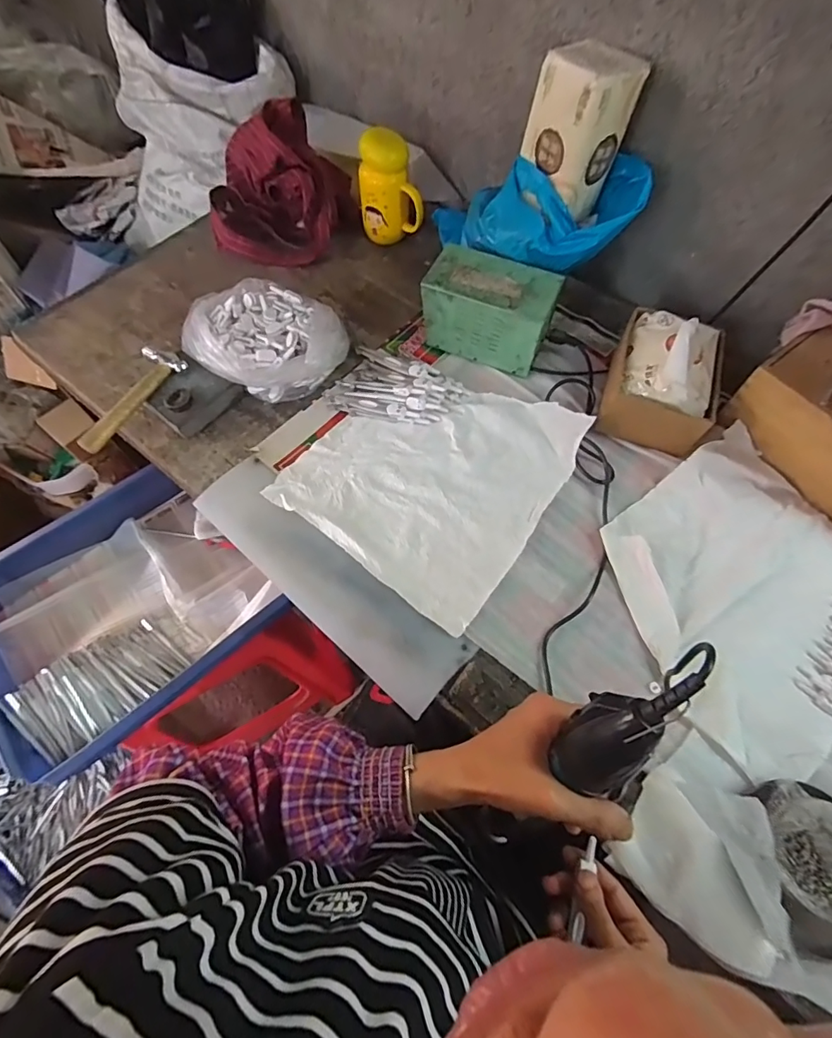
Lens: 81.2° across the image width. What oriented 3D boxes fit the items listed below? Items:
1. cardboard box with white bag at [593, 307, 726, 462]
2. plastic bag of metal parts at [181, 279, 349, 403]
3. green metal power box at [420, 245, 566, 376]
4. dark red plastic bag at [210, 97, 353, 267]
[{"bbox_3d":[0.304,-0.167,0.576,0.146,0.100,0.153,24,64,11],"label":"cardboard box with white bag"},{"bbox_3d":[-0.196,-0.232,0.630,0.176,0.064,0.161,39,68,17],"label":"plastic bag of metal parts"},{"bbox_3d":[0.095,-0.268,0.630,0.156,0.098,0.086,21,64,9],"label":"green metal power box"},{"bbox_3d":[-0.202,-0.488,0.722,0.214,0.134,0.168,-11,63,-7],"label":"dark red plastic bag"}]

